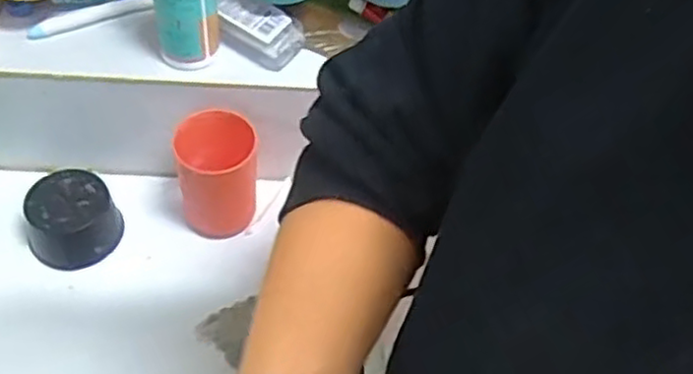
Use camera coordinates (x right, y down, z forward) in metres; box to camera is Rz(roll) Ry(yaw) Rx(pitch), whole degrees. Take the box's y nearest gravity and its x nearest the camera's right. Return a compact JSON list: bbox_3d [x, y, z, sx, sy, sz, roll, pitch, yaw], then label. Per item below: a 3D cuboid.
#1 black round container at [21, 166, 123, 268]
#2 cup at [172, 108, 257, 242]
[{"bbox_3d":[-0.232,0.026,0.604,0.075,0.047,0.069,3,49,-4],"label":"black round container"},{"bbox_3d":[-0.110,-0.010,0.608,0.066,0.102,0.062,3,49,-4],"label":"cup"}]

